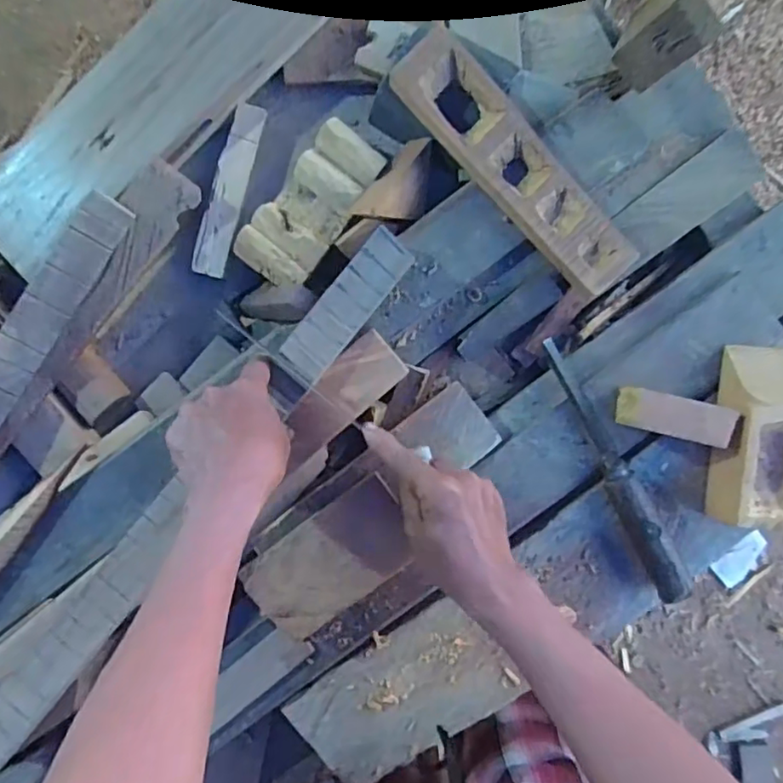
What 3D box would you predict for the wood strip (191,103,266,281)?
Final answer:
[{"bbox_3d":[-0.150,-0.184,0.554,0.031,0.008,0.159,15,90,3],"label":"wood strip"}]

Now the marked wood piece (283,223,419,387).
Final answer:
[{"bbox_3d":[-0.036,-0.071,0.491,0.039,0.012,0.132,38,92,3],"label":"marked wood piece"}]

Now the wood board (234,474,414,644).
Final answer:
[{"bbox_3d":[-0.048,0.138,0.490,0.138,0.012,0.074,-37,88,2],"label":"wood board"}]

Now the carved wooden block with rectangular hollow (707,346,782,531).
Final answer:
[{"bbox_3d":[0.308,0.036,0.501,0.067,0.053,0.145,5,90,3],"label":"carved wooden block with rectangular hollow"}]

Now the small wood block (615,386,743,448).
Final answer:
[{"bbox_3d":[0.232,0.022,0.497,0.085,0.049,0.031,14,90,3],"label":"small wood block"}]

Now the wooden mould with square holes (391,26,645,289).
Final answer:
[{"bbox_3d":[0.104,-0.191,0.511,0.068,0.035,0.252,-42,88,2],"label":"wooden mould with square holes"}]

